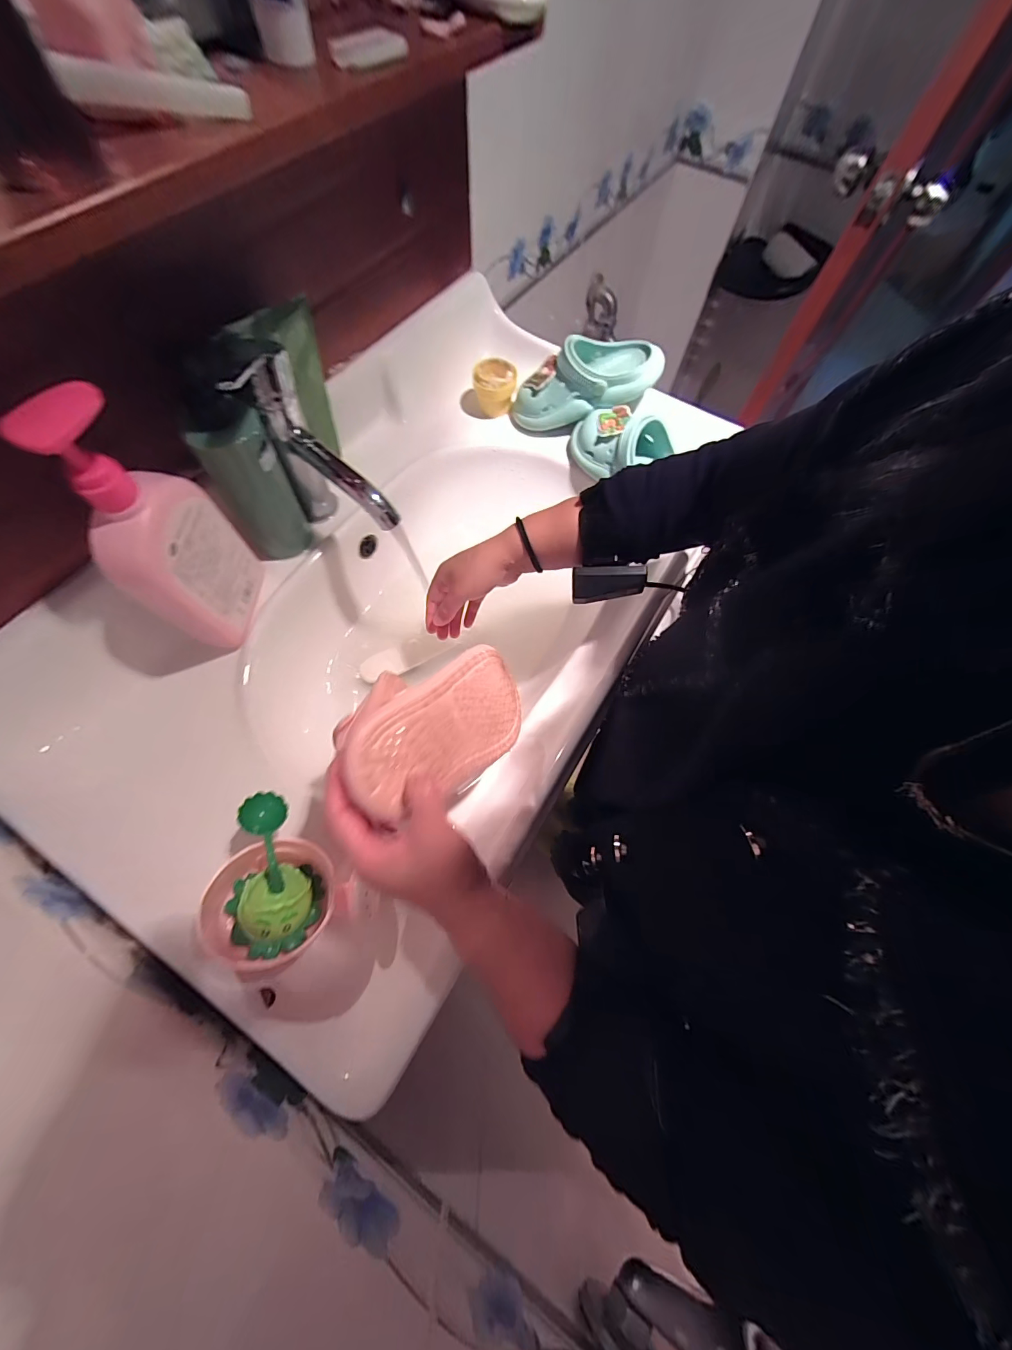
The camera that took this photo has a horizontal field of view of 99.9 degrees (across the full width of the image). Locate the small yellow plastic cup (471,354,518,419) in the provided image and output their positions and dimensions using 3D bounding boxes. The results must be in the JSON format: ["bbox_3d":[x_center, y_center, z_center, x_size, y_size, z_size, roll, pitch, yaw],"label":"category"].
[{"bbox_3d":[-0.016,-0.397,0.592,0.057,0.056,0.053,1,67,-2],"label":"small yellow plastic cup"}]

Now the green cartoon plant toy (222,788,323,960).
[{"bbox_3d":[-0.186,0.153,0.332,0.060,0.054,0.118,-9,86,-6],"label":"green cartoon plant toy"}]

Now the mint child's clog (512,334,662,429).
[{"bbox_3d":[0.099,-0.391,0.557,0.196,0.083,0.078,-12,67,14],"label":"mint child's clog"}]

